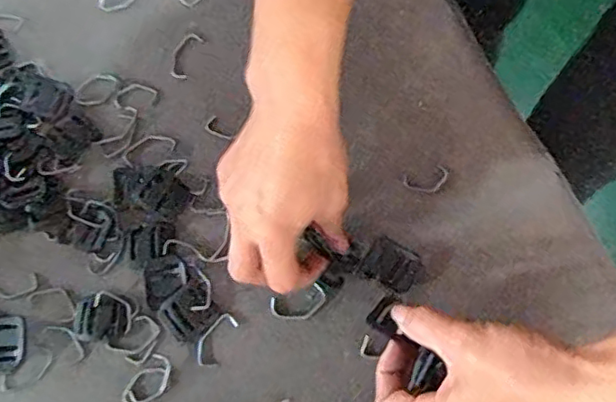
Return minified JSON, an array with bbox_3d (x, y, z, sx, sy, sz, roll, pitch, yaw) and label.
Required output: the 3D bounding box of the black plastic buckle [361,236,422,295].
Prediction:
[{"bbox_3d":[0.056,0.043,0.404,0.035,0.004,0.030,33,78,11],"label":"black plastic buckle"}]

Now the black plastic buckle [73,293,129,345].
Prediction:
[{"bbox_3d":[-0.139,0.078,0.402,0.036,0.004,0.031,7,74,4],"label":"black plastic buckle"}]

